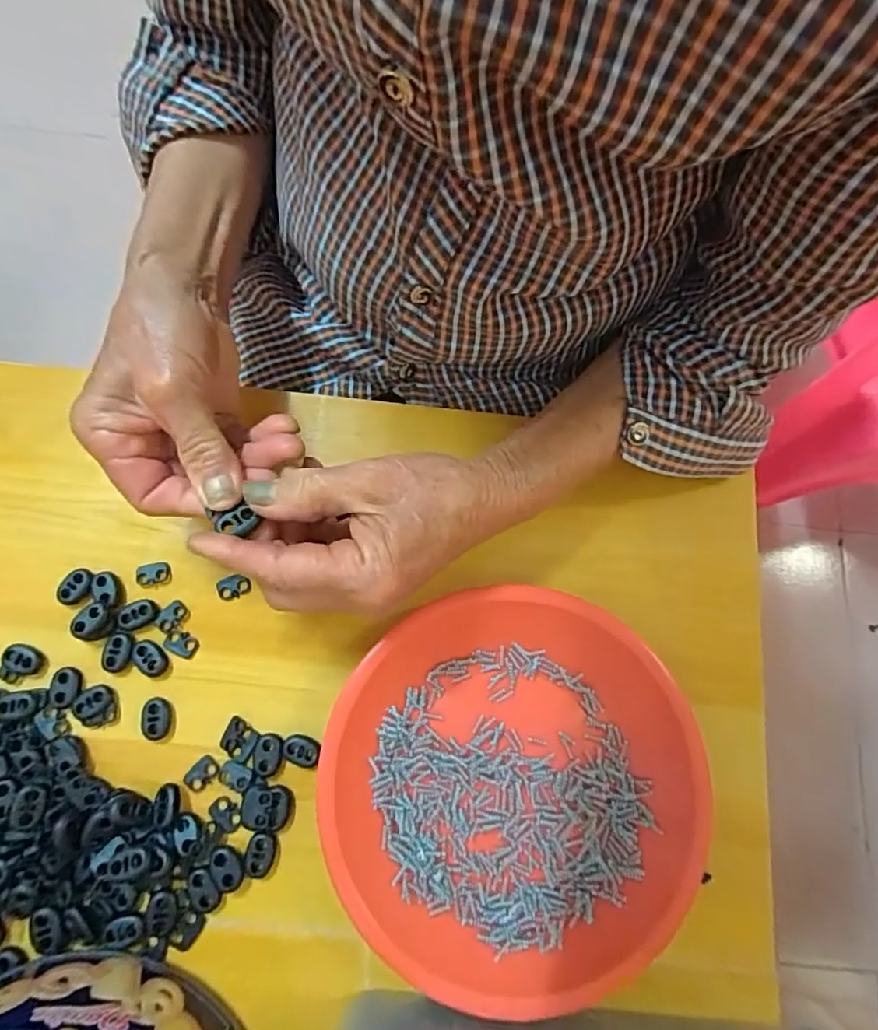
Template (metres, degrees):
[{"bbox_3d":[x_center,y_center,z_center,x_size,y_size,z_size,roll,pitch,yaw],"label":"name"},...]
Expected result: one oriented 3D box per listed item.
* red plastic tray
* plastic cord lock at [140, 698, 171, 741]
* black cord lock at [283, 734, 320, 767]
[{"bbox_3d":[0.039,0.140,0.289,0.185,0.026,0.195,-38,78,-11],"label":"red plastic tray"},{"bbox_3d":[-0.155,0.112,0.302,0.014,0.006,0.021,-4,74,-3],"label":"plastic cord lock"},{"bbox_3d":[-0.075,0.128,0.299,0.020,0.004,0.014,19,74,4],"label":"black cord lock"}]

